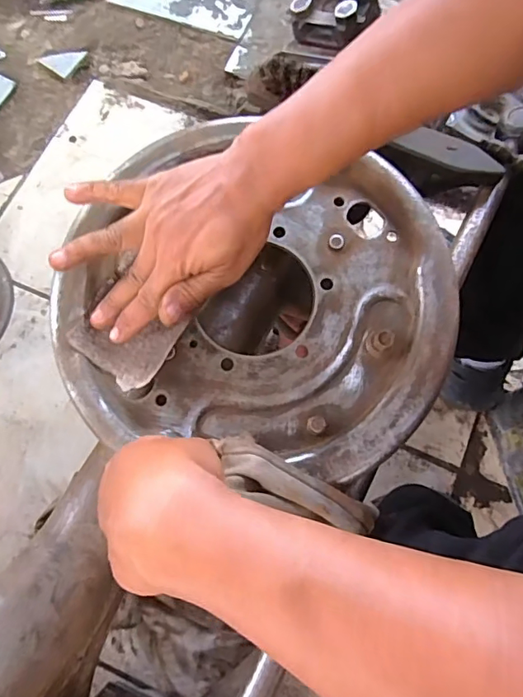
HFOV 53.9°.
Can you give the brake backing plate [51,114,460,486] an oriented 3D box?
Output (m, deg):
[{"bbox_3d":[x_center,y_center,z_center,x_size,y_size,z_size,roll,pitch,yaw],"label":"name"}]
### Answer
[{"bbox_3d":[-0.002,-0.044,0.394,0.289,0.034,0.263,0,72,-1],"label":"brake backing plate"}]

